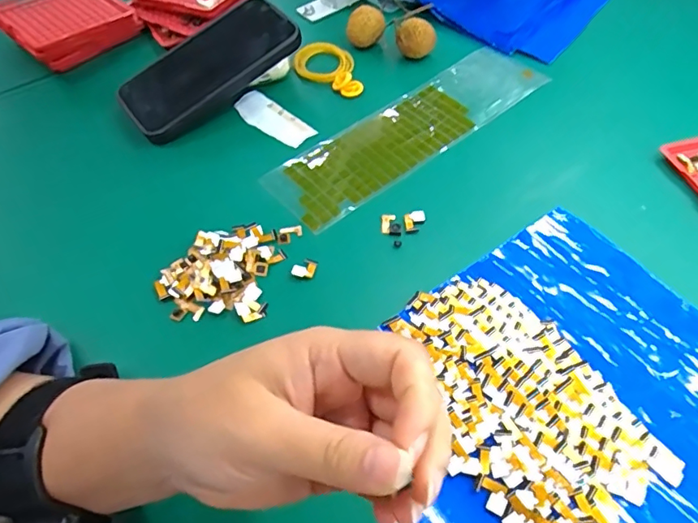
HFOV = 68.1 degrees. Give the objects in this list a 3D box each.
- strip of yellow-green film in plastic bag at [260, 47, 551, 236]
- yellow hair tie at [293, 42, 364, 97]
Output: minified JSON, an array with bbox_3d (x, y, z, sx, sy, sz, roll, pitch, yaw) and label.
[{"bbox_3d":[0.059,-0.119,0.442,0.277,0.009,0.076,-34,60,-20],"label":"strip of yellow-green film in plastic bag"},{"bbox_3d":[-0.021,-0.178,0.482,0.055,0.018,0.065,-10,55,-5],"label":"yellow hair tie"}]

